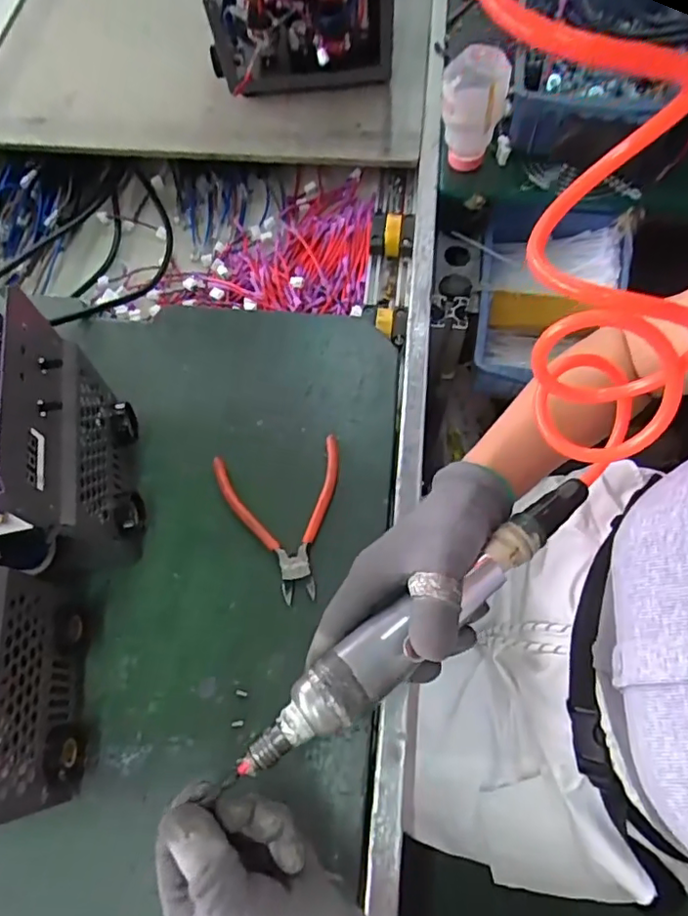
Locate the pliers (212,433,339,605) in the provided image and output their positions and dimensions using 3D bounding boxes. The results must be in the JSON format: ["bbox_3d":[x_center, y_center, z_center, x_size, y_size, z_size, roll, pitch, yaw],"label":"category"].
[{"bbox_3d":[-0.046,0.052,0.498,0.109,0.014,0.138,-15,67,-4],"label":"pliers"}]

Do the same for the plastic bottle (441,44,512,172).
[{"bbox_3d":[0.131,-0.356,0.606,0.067,0.106,0.075,14,68,8],"label":"plastic bottle"}]

